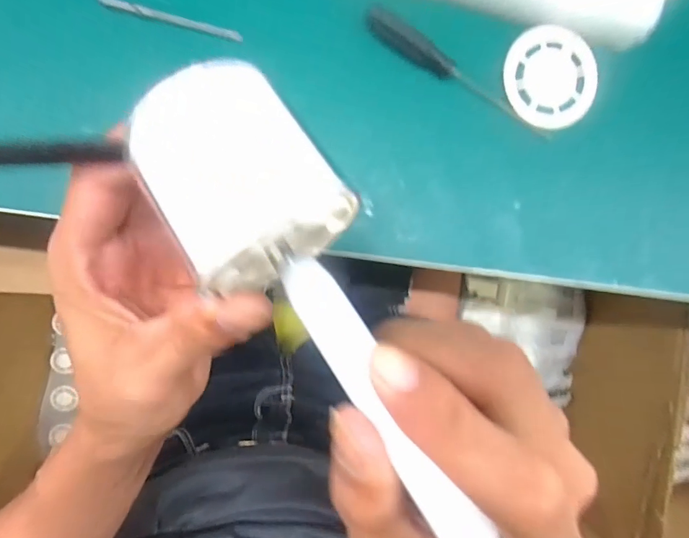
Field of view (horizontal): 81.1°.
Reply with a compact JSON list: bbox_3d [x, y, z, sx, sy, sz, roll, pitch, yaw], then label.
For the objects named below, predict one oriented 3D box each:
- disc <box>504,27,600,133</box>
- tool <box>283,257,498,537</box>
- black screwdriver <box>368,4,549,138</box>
[{"bbox_3d":[0.127,-0.119,0.249,0.060,0.006,0.056,0,93,-5],"label":"disc"},{"bbox_3d":[0.010,0.037,0.117,0.013,0.006,0.093,-32,76,-3],"label":"tool"},{"bbox_3d":[0.071,-0.115,0.244,0.130,0.015,0.011,30,90,-6],"label":"black screwdriver"}]

